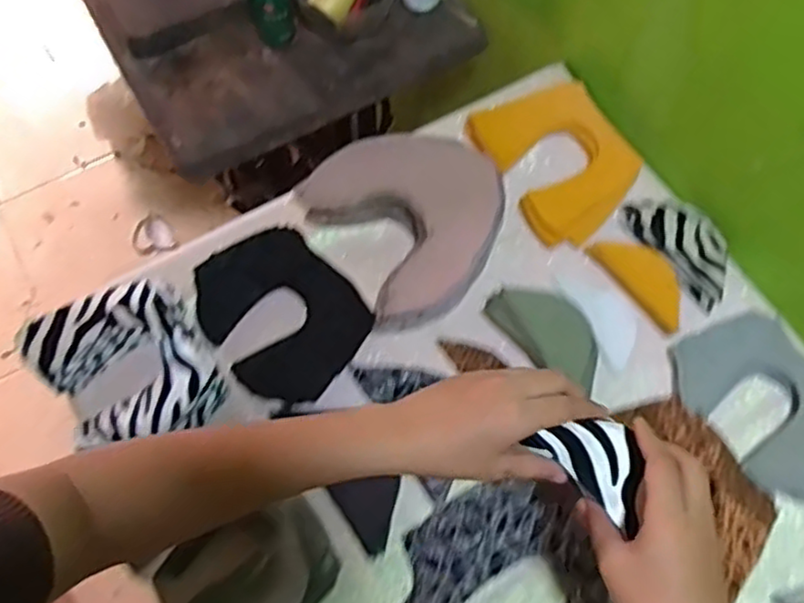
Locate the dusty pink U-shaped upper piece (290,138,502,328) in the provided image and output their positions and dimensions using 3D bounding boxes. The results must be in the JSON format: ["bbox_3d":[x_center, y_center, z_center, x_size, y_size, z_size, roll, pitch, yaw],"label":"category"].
[{"bbox_3d":[0.016,-0.081,0.668,0.168,0.057,0.168,-30,70,-12],"label":"dusty pink U-shaped upper piece"}]

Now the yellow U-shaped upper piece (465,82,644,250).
[{"bbox_3d":[0.159,-0.148,0.708,0.130,0.018,0.163,-37,83,-3],"label":"yellow U-shaped upper piece"}]

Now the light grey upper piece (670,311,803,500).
[{"bbox_3d":[0.317,0.089,0.605,0.113,0.019,0.160,-30,70,-12],"label":"light grey upper piece"}]

